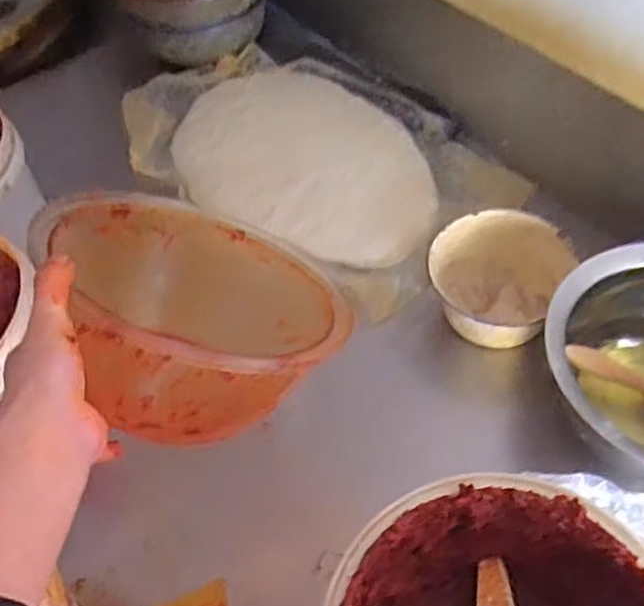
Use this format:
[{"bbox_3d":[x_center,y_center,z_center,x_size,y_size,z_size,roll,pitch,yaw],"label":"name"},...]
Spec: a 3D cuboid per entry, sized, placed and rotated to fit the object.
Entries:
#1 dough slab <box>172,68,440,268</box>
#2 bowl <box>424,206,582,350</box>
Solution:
[{"bbox_3d":[-0.033,-0.220,0.989,0.314,0.044,0.488,-33,57,-18],"label":"dough slab"},{"bbox_3d":[0.199,-0.024,0.801,0.145,0.096,0.147,-3,53,4],"label":"bowl"}]

